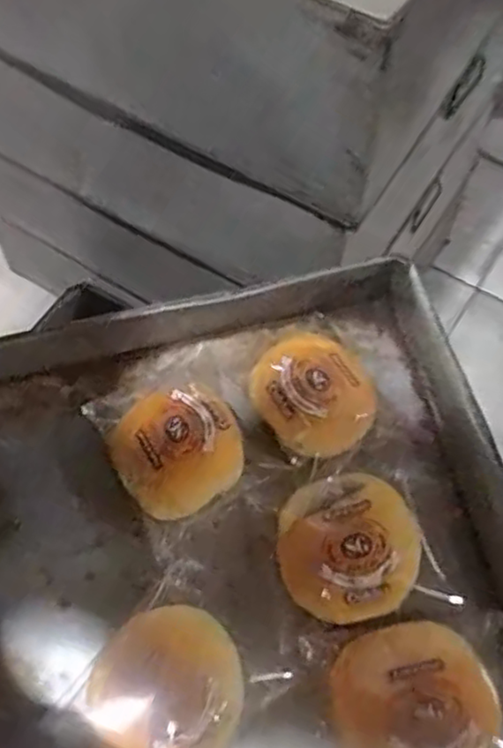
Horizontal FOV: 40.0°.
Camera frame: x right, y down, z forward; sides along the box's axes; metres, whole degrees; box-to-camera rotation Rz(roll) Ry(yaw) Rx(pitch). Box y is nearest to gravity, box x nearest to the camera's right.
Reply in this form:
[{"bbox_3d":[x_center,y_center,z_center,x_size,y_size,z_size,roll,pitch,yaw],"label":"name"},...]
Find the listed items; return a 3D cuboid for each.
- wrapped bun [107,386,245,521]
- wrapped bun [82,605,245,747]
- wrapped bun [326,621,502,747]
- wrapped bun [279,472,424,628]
[{"bbox_3d":[-0.054,0.052,0.487,0.086,0.041,0.092,0,64,1],"label":"wrapped bun"},{"bbox_3d":[-0.054,0.195,0.428,0.096,0.042,0.096,22,67,11],"label":"wrapped bun"},{"bbox_3d":[0.097,0.198,0.411,0.096,0.037,0.089,0,64,1],"label":"wrapped bun"},{"bbox_3d":[0.065,0.112,0.455,0.091,0.033,0.090,0,64,1],"label":"wrapped bun"}]

